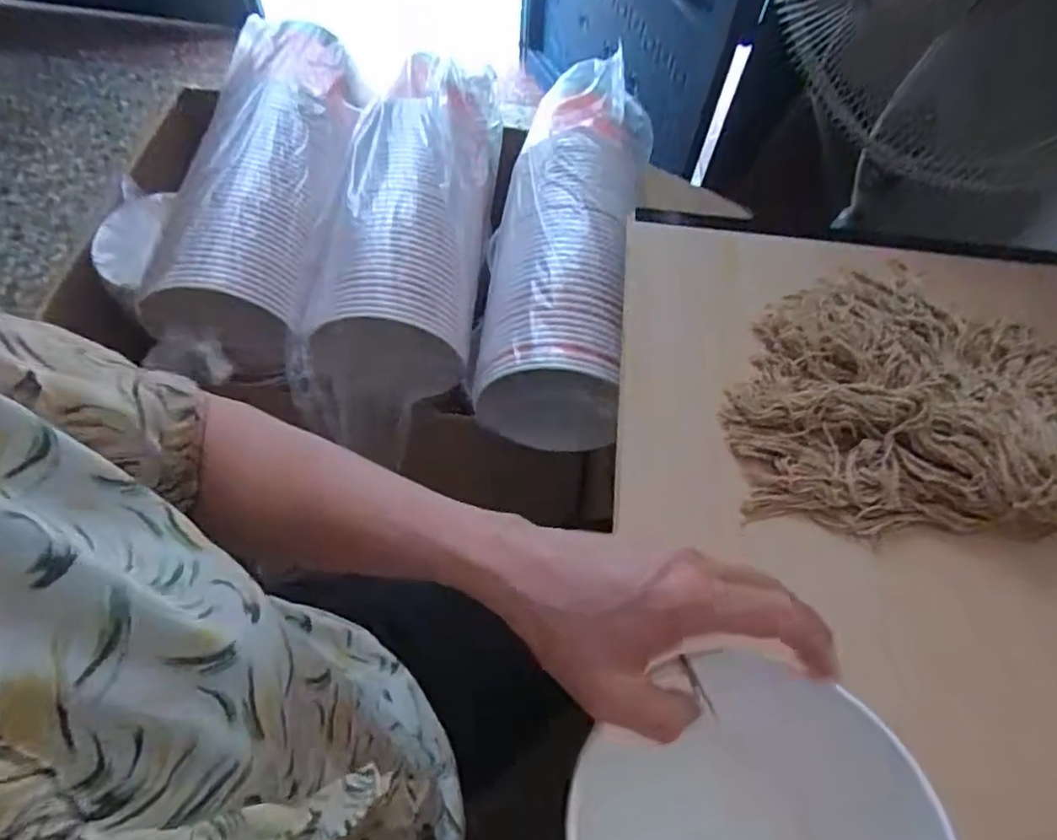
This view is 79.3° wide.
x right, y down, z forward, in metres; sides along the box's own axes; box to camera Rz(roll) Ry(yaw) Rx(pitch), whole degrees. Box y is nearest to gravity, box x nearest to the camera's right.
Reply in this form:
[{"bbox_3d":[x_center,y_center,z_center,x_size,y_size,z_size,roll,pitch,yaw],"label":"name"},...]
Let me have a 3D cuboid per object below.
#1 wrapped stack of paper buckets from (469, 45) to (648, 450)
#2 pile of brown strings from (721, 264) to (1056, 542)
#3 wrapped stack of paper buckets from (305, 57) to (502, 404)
[{"bbox_3d":[0.051,-0.233,0.742,0.155,0.152,0.506,10,63,3],"label":"wrapped stack of paper buckets"},{"bbox_3d":[0.320,-0.029,0.523,0.322,0.058,0.251,-4,63,-4],"label":"pile of brown strings"},{"bbox_3d":[-0.128,-0.236,0.739,0.145,0.138,0.385,5,63,0],"label":"wrapped stack of paper buckets"}]

